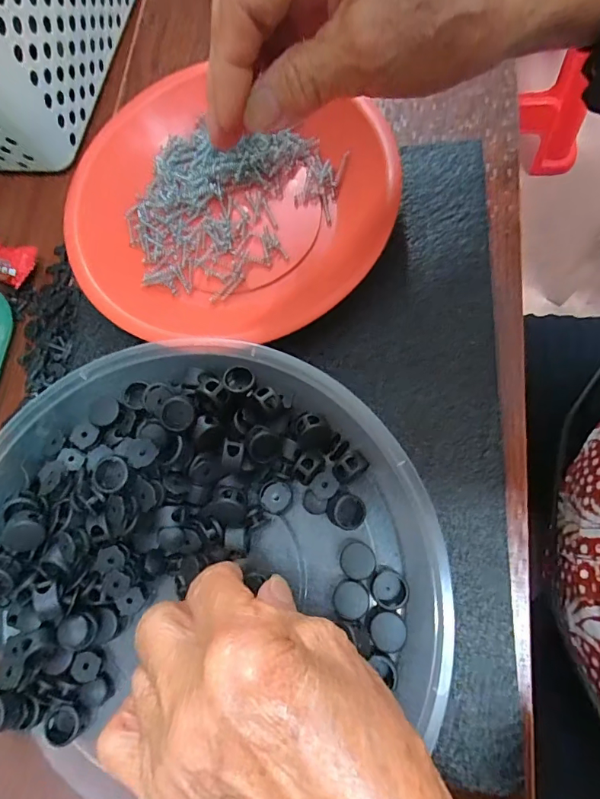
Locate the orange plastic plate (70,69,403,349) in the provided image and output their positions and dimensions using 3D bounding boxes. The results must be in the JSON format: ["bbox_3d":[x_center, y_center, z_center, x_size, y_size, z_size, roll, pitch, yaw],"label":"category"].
[{"bbox_3d":[-0.046,-0.110,0.269,0.183,0.035,0.165,15,78,10],"label":"orange plastic plate"}]

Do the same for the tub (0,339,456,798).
[{"bbox_3d":[-0.066,0.097,0.221,0.235,0.063,0.270,34,82,14],"label":"tub"}]

